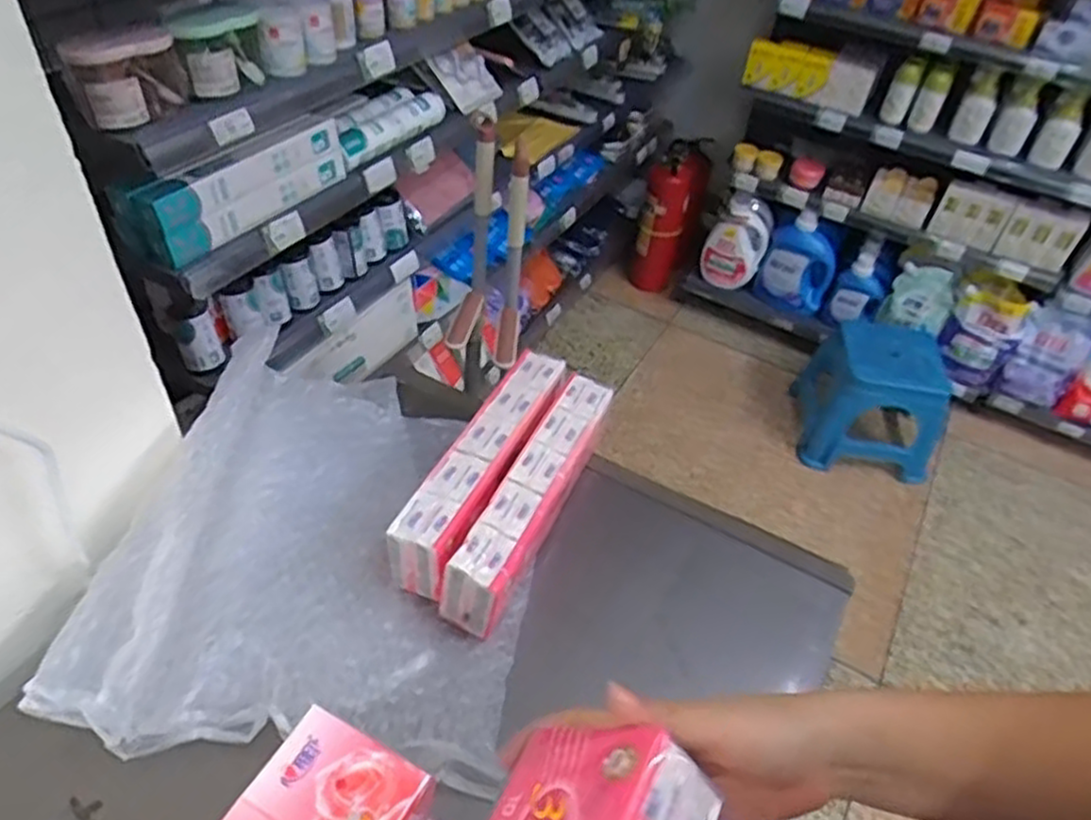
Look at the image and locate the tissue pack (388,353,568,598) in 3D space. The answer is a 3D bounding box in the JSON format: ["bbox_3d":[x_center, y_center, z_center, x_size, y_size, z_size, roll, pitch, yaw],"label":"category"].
[{"bbox_3d":[-0.056,0.052,0.716,0.055,0.073,0.264,20,46,14],"label":"tissue pack"}]

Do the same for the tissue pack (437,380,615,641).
[{"bbox_3d":[-0.006,0.073,0.691,0.057,0.064,0.269,20,46,13],"label":"tissue pack"}]

